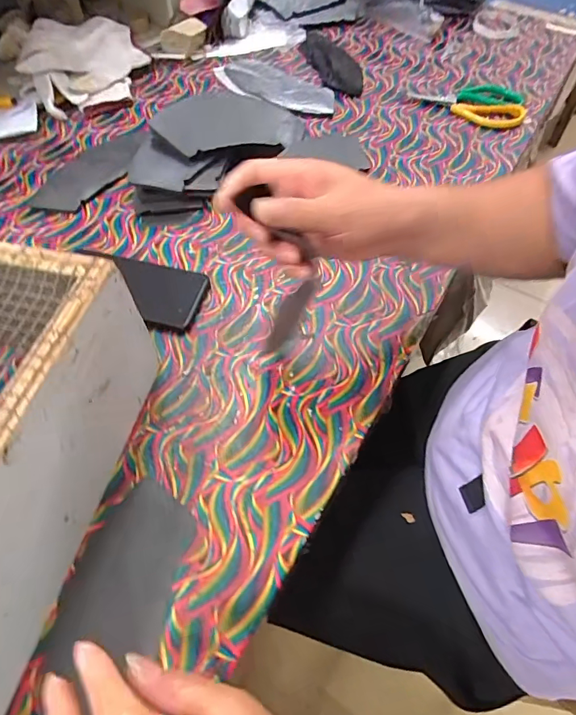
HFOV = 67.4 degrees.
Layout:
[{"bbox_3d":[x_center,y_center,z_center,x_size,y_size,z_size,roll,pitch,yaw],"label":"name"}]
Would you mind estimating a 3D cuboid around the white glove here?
[{"bbox_3d":[-0.311,-0.454,0.671,0.187,0.070,0.144,-20,61,-12],"label":"white glove"}]

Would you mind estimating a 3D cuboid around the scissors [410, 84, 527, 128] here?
[{"bbox_3d":[0.286,-0.397,0.676,0.174,0.007,0.106,2,59,0],"label":"scissors"}]

